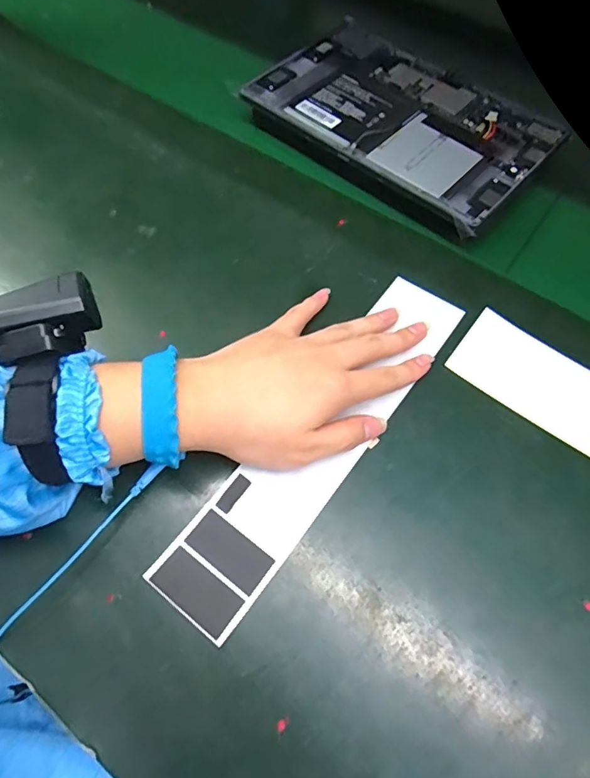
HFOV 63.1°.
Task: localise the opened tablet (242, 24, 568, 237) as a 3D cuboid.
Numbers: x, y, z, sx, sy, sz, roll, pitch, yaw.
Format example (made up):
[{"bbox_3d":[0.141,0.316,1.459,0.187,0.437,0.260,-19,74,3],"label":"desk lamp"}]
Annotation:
[{"bbox_3d":[0.092,-0.243,0.436,0.256,0.020,0.158,39,70,18],"label":"opened tablet"}]

